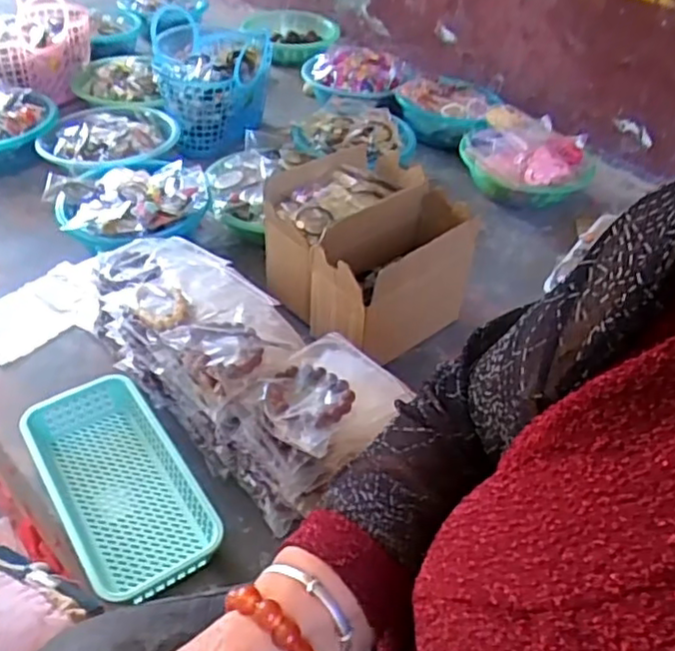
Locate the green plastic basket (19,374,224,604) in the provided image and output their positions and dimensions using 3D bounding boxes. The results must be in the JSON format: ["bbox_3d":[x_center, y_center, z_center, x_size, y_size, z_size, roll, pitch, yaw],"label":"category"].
[{"bbox_3d":[-0.238,0.170,0.697,0.130,0.050,0.272,-24,51,-28],"label":"green plastic basket"}]

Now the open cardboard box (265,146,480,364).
[{"bbox_3d":[0.038,-0.097,0.887,0.219,0.176,0.232,-23,50,-27],"label":"open cardboard box"}]

